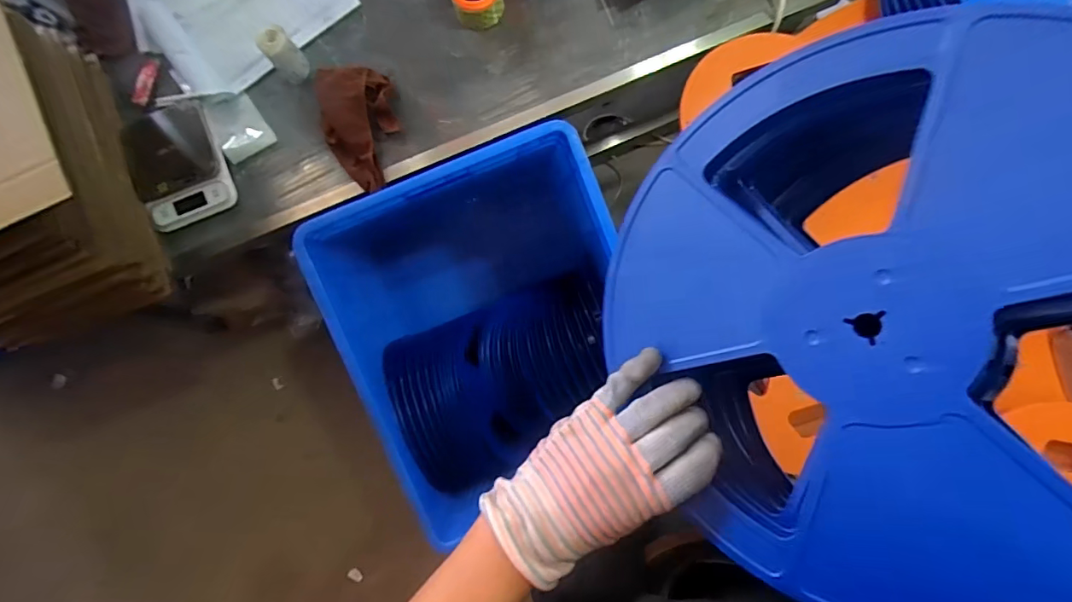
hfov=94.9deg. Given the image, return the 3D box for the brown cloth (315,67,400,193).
[{"bbox_3d":[-0.291,-0.290,0.816,0.121,0.049,0.210,-12,82,0],"label":"brown cloth"}]

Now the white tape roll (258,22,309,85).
[{"bbox_3d":[-0.410,-0.402,0.803,0.049,0.077,0.046,0,82,1],"label":"white tape roll"}]

